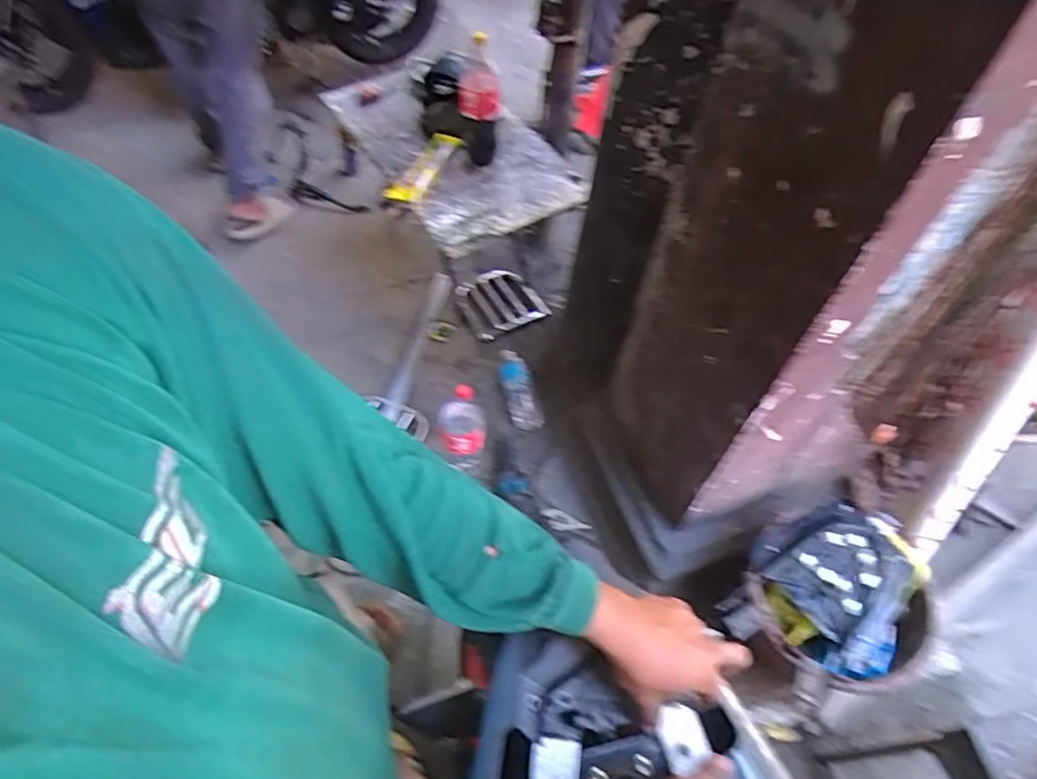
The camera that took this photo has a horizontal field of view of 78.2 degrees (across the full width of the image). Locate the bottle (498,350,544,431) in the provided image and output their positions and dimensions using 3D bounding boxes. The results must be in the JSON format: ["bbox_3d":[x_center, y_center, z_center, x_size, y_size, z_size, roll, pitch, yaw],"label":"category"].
[{"bbox_3d":[0.001,-0.010,1.874,0.085,0.067,0.277,-11,55,-13],"label":"bottle"}]

